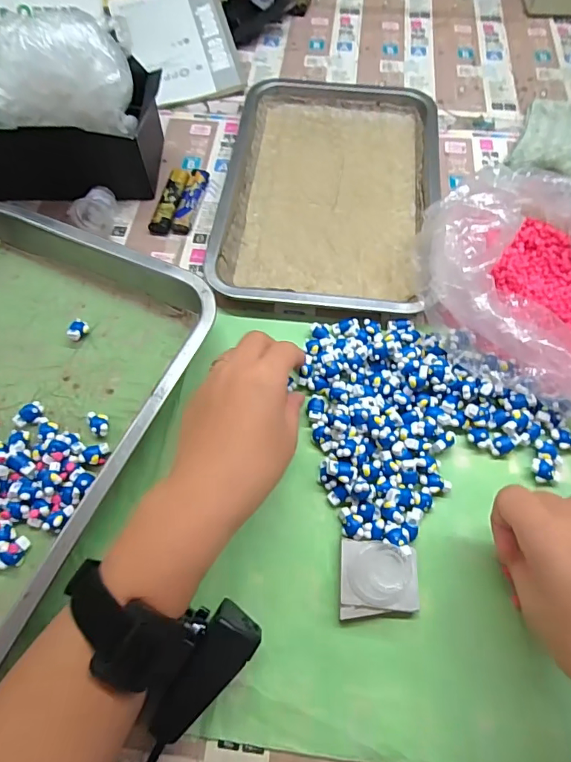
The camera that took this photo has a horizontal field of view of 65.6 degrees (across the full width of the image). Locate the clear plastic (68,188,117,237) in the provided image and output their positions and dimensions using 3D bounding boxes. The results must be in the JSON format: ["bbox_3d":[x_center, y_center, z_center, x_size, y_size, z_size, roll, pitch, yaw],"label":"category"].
[{"bbox_3d":[-0.186,-0.166,0.430,0.040,0.036,0.043,-6,64,-2],"label":"clear plastic"}]

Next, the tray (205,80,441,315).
[{"bbox_3d":[0.047,-0.203,0.451,0.205,0.022,0.313,6,64,4],"label":"tray"}]

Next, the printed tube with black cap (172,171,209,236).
[{"bbox_3d":[-0.095,-0.183,0.449,0.017,0.012,0.084,8,64,5],"label":"printed tube with black cap"}]

